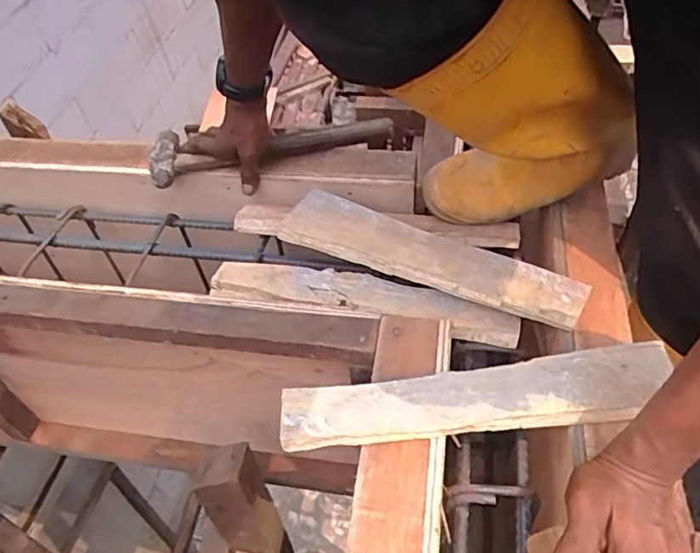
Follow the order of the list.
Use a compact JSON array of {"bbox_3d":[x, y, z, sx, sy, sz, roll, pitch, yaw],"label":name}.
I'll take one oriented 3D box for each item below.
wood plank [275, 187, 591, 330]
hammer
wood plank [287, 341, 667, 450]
[{"bbox_3d":[0.081,-0.027,0.623,0.342,0.027,0.075,21,55,21],"label":"wood plank"},{"bbox_3d":[-0.105,-0.183,0.745,0.314,0.027,0.082,-12,50,-6],"label":"hammer"},{"bbox_3d":[0.111,0.106,0.498,0.340,0.015,0.065,-7,50,-1],"label":"wood plank"}]

